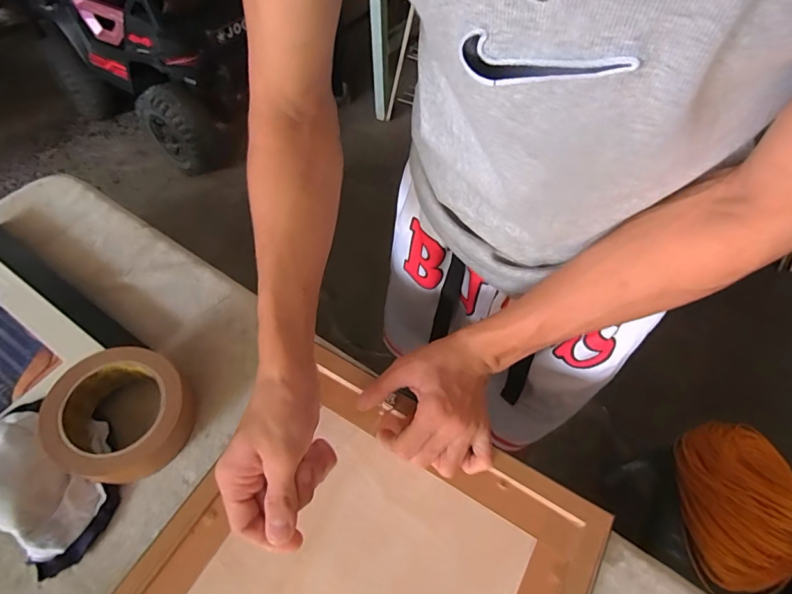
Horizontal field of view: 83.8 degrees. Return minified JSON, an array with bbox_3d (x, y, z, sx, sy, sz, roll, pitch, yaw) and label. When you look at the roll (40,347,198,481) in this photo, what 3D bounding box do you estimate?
[{"bbox_3d":[-0.241,0.101,0.391,0.102,0.056,0.105,0,55,0],"label":"roll"}]

